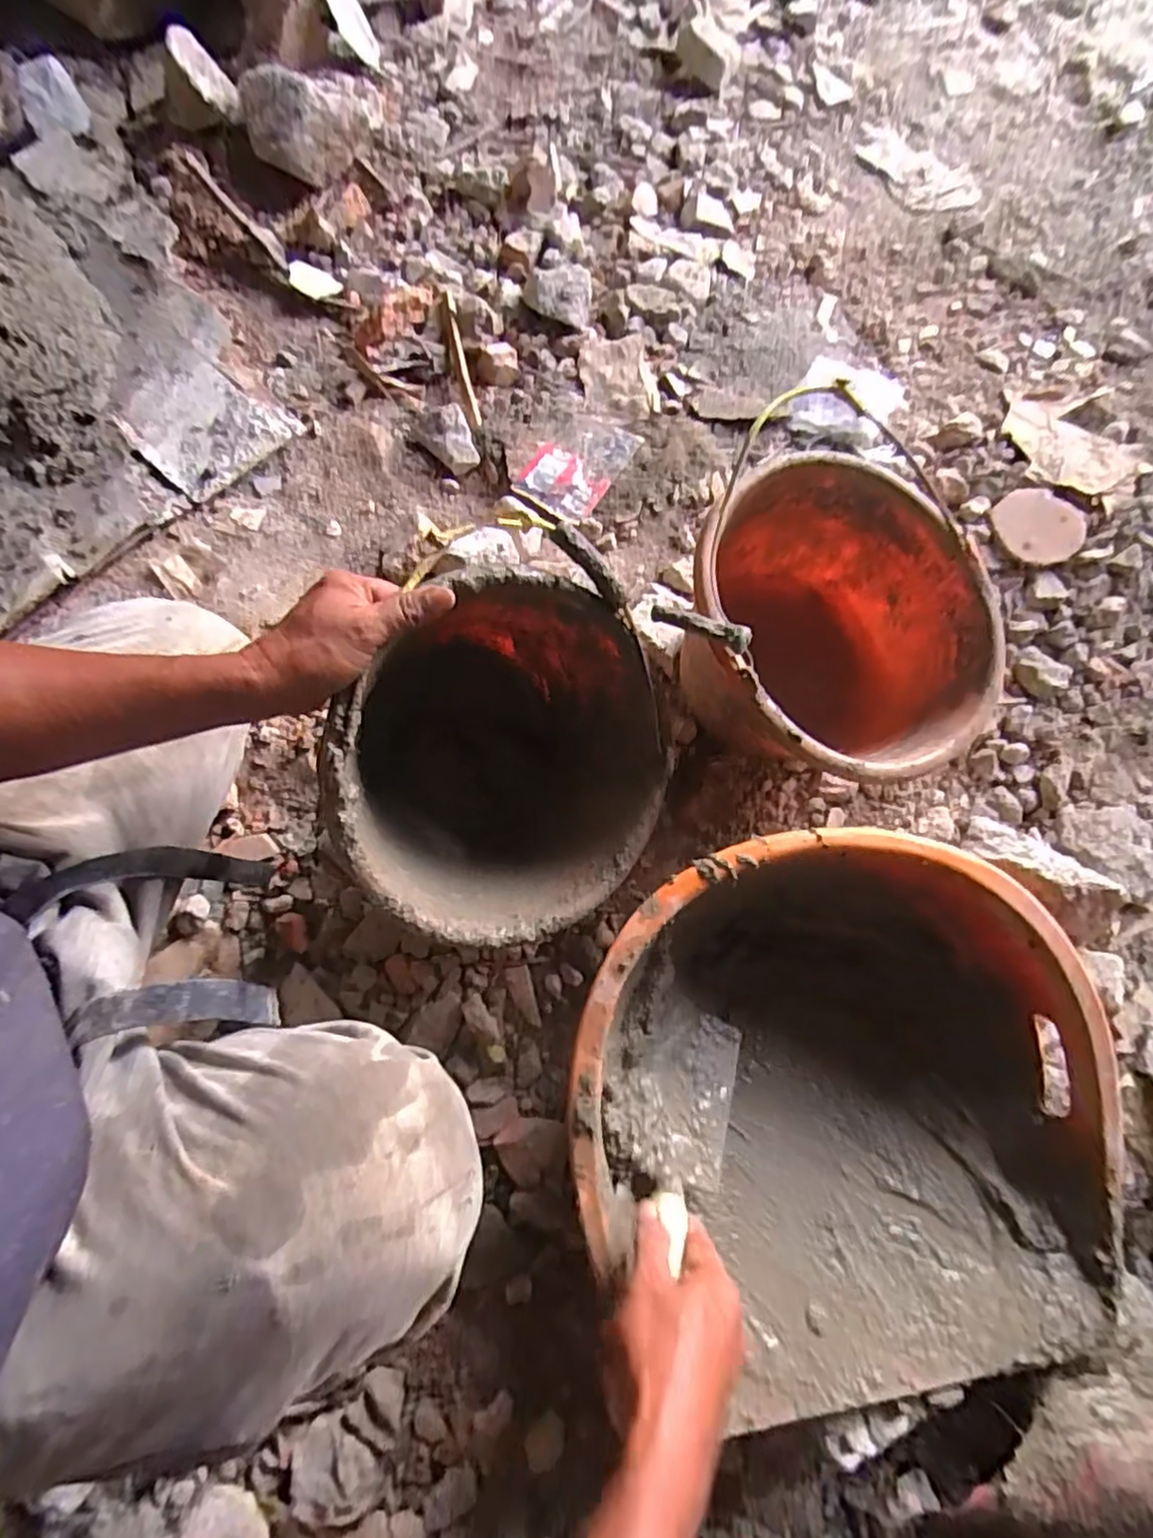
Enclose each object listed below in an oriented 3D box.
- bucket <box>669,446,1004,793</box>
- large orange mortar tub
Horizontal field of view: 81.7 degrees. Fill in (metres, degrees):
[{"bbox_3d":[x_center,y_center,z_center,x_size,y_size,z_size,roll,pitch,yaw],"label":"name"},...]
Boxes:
[{"bbox_3d":[0.224,-0.104,0.641,0.241,0.224,0.280,-31,74,-13],"label":"bucket"},{"bbox_3d":[0.207,0.270,0.539,0.412,0.158,0.393,1,70,-2],"label":"large orange mortar tub"}]

